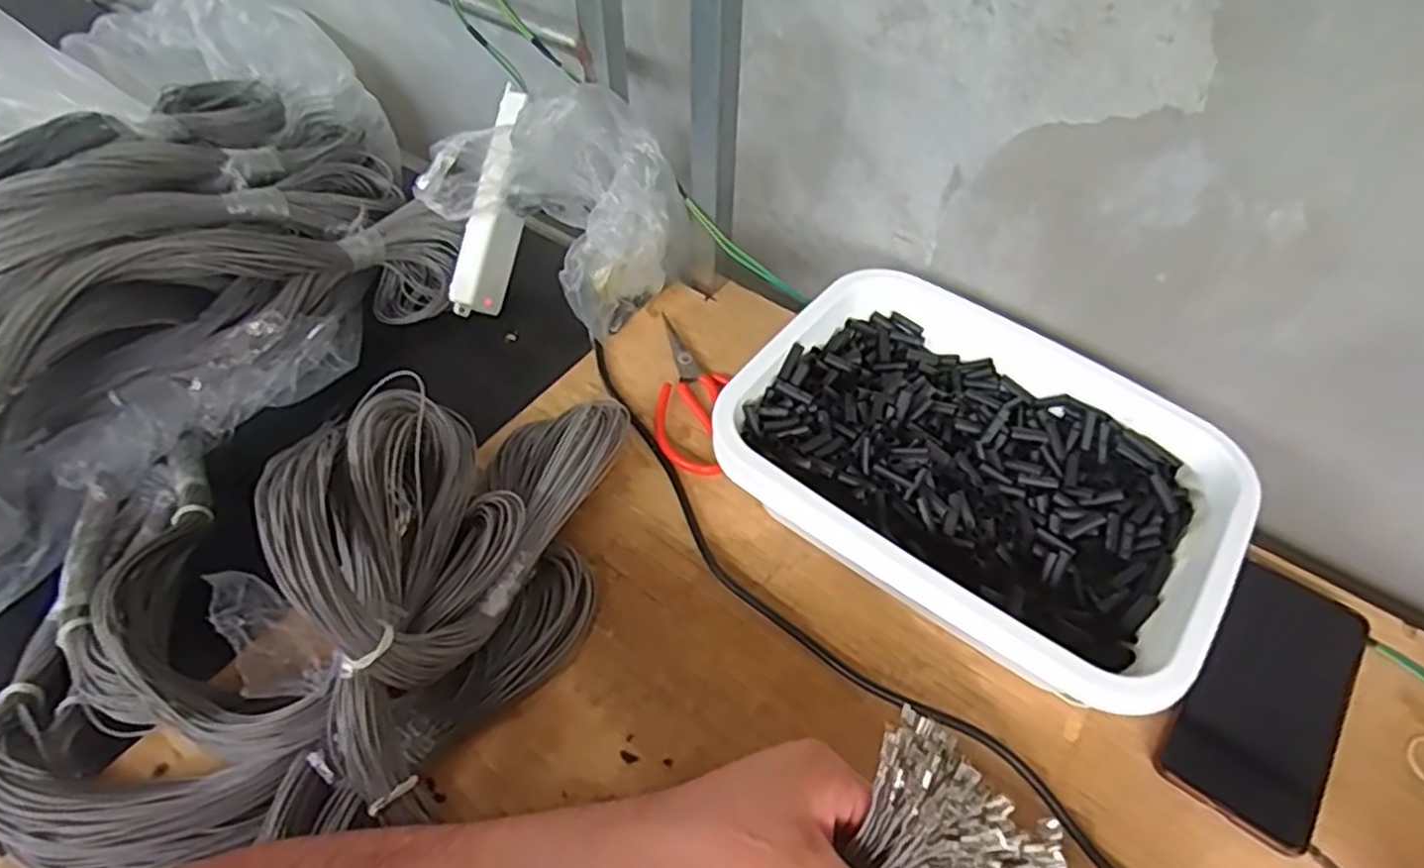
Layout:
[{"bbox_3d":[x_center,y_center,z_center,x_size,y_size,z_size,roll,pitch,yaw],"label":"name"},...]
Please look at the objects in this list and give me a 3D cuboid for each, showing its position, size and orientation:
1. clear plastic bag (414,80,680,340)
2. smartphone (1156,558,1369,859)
[{"bbox_3d":[-0.127,-0.198,0.618,0.197,0.160,0.118,32,59,22],"label":"clear plastic bag"},{"bbox_3d":[0.327,0.151,0.446,0.074,0.010,0.166,33,59,22],"label":"smartphone"}]

